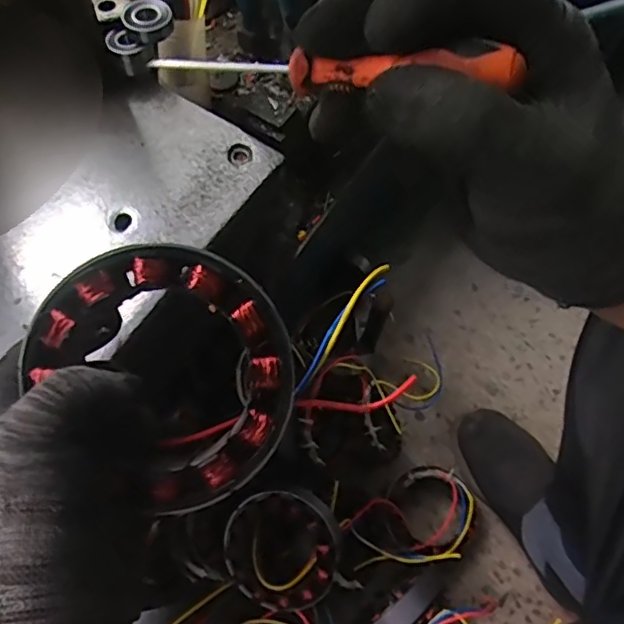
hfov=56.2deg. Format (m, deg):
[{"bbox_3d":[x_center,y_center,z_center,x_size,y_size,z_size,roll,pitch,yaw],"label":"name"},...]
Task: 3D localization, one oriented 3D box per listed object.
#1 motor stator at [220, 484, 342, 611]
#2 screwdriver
[{"bbox_3d":[-0.030,0.240,0.598,0.121,0.037,0.121,0,88,15],"label":"motor stator"},{"bbox_3d":[0.004,-0.087,0.214,0.135,0.013,0.012,10,64,24],"label":"screwdriver"}]

